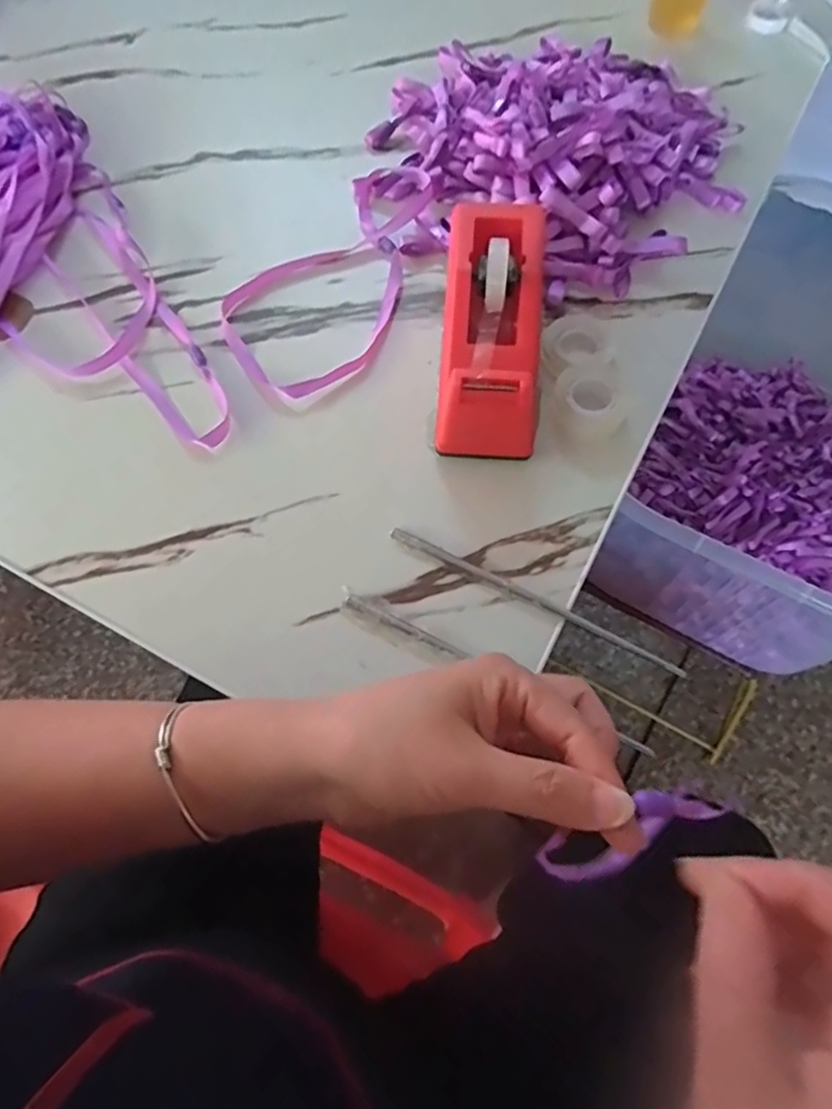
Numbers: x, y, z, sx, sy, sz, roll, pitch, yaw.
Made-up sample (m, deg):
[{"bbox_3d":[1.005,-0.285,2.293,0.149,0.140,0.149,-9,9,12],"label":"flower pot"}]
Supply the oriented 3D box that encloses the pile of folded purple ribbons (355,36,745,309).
[{"bbox_3d":[0.106,-0.319,0.490,0.279,0.051,0.272,25,69,11],"label":"pile of folded purple ribbons"}]

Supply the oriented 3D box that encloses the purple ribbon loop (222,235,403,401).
[{"bbox_3d":[-0.064,-0.172,0.454,0.140,0.009,0.115,-29,69,-12],"label":"purple ribbon loop"}]

